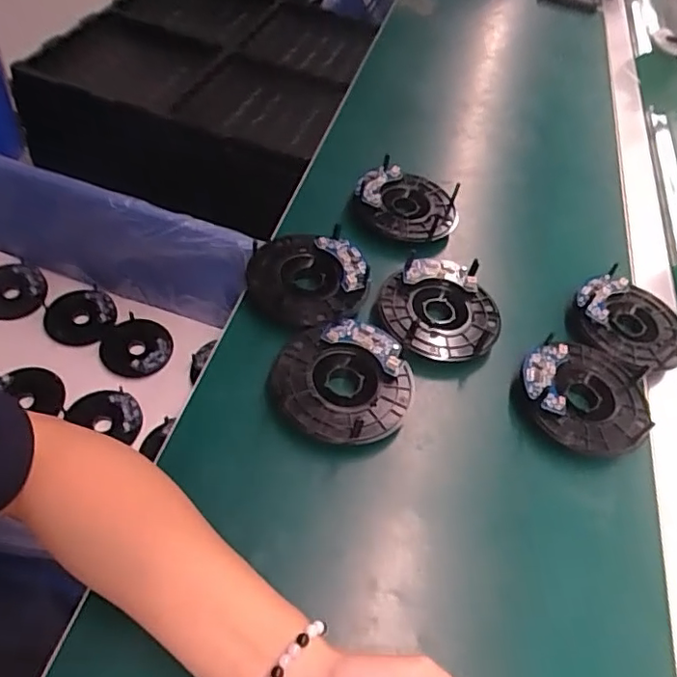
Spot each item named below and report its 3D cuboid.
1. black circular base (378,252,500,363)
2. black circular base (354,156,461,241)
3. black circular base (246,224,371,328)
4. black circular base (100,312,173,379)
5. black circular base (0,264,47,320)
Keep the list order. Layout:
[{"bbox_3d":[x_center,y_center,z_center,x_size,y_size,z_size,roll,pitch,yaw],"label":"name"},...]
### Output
[{"bbox_3d":[0.085,-0.025,0.472,0.097,0.018,0.094,3,59,-5],"label":"black circular base"},{"bbox_3d":[0.067,-0.130,0.557,0.102,0.037,0.098,18,50,5],"label":"black circular base"},{"bbox_3d":[-0.026,-0.052,0.476,0.096,0.015,0.100,-5,53,-14],"label":"black circular base"},{"bbox_3d":[-0.303,0.012,0.852,0.102,0.022,0.095,5,51,-6],"label":"black circular base"},{"bbox_3d":[-0.509,-0.071,0.875,0.111,0.022,0.096,7,51,-5],"label":"black circular base"}]

